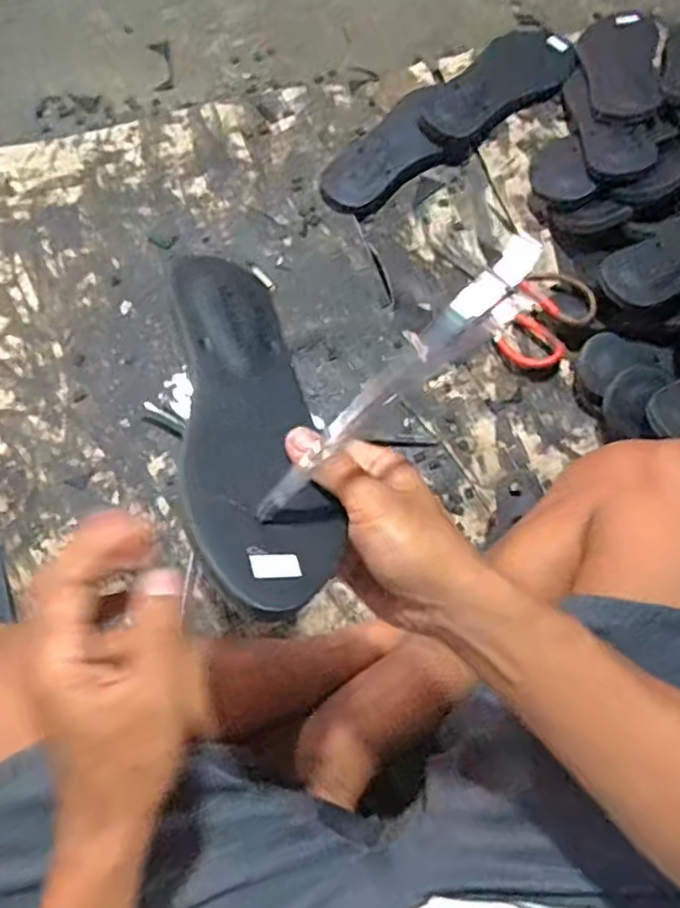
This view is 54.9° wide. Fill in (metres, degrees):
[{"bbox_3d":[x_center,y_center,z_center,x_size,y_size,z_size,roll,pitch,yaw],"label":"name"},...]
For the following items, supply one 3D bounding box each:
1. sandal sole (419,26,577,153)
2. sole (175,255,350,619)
[{"bbox_3d":[0.187,-0.429,0.773,0.207,0.024,0.096,-42,81,-13],"label":"sandal sole"},{"bbox_3d":[-0.051,-0.023,0.370,0.082,0.009,0.233,7,52,-31],"label":"sole"}]

